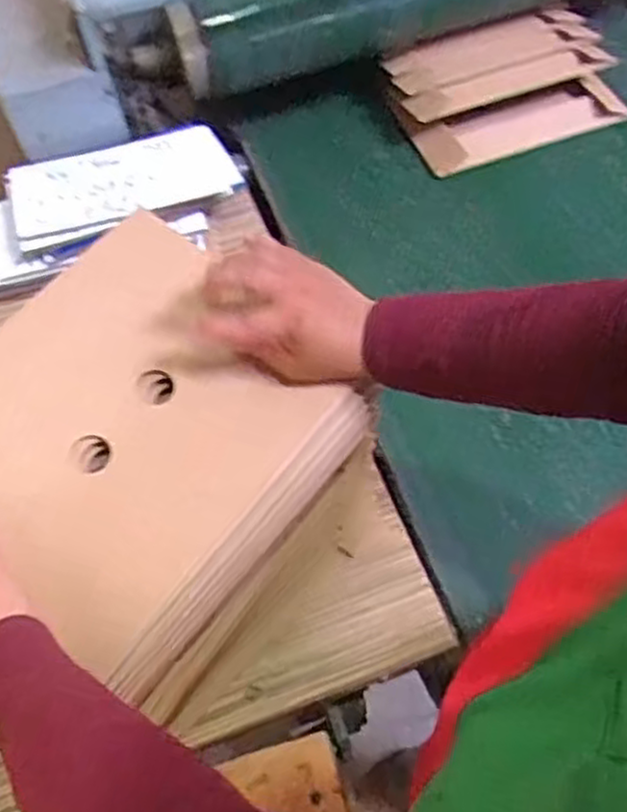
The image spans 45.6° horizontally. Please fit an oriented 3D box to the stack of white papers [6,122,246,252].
[{"bbox_3d":[-0.229,-0.274,0.894,0.271,0.025,0.141,-23,65,-17],"label":"stack of white papers"}]

